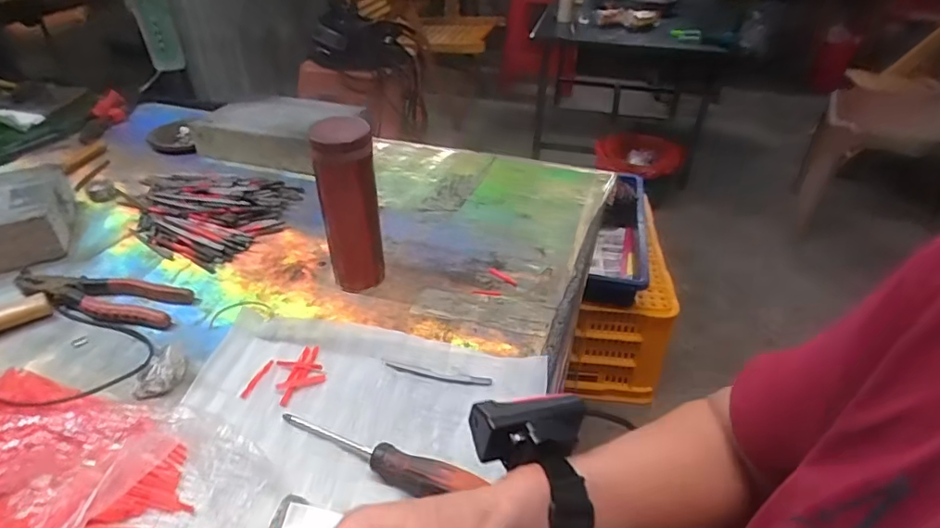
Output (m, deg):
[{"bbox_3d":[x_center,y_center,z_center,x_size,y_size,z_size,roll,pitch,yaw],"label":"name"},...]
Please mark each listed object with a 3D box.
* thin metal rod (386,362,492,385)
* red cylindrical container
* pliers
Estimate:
[{"bbox_3d":[-0.031,0.106,0.513,0.103,0.005,0.011,8,39,8],"label":"thin metal rod"},{"bbox_3d":[-0.128,-0.058,0.578,0.058,0.189,0.055,-7,39,-11],"label":"red cylindrical container"},{"bbox_3d":[-0.408,0.027,0.593,0.213,0.015,0.063,12,40,13],"label":"pliers"}]

